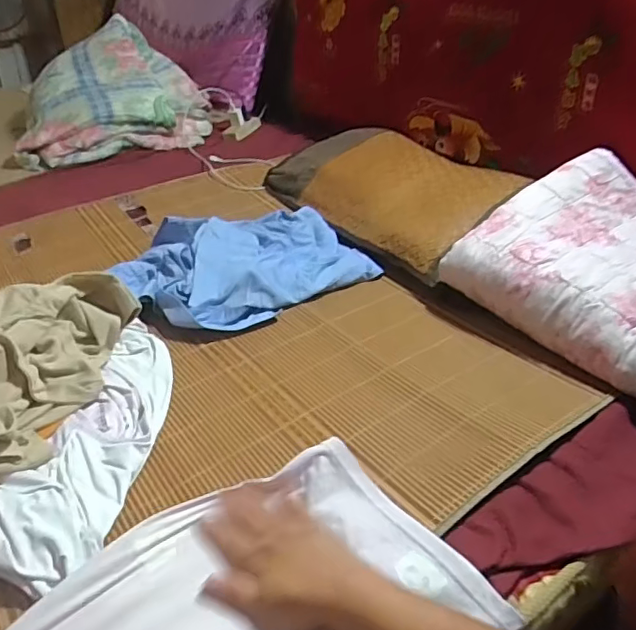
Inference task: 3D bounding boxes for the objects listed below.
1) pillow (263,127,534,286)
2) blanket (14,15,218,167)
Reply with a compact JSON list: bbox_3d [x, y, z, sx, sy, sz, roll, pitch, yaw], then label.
[{"bbox_3d":[0.139,-0.264,1.146,0.295,0.109,0.563,-19,38,-26],"label":"pillow"},{"bbox_3d":[-0.593,-0.607,1.538,0.511,0.268,0.405,-23,41,-30],"label":"blanket"}]

